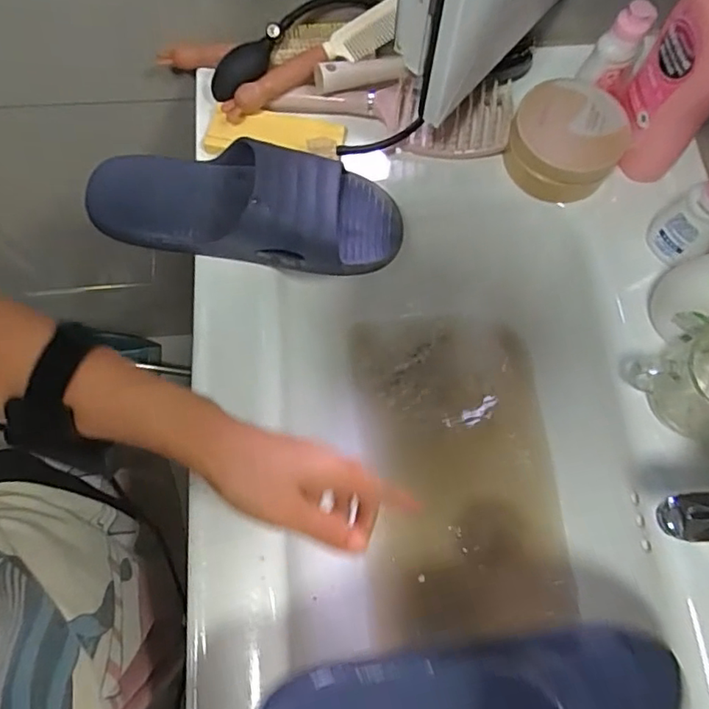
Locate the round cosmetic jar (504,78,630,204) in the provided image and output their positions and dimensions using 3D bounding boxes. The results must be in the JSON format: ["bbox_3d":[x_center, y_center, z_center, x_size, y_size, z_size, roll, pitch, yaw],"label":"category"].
[{"bbox_3d":[0.203,-0.208,0.531,0.100,0.055,0.102,0,71,-1],"label":"round cosmetic jar"}]

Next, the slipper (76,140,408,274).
[{"bbox_3d":[-0.096,-0.140,0.486,0.271,0.077,0.096,5,71,1],"label":"slipper"}]

